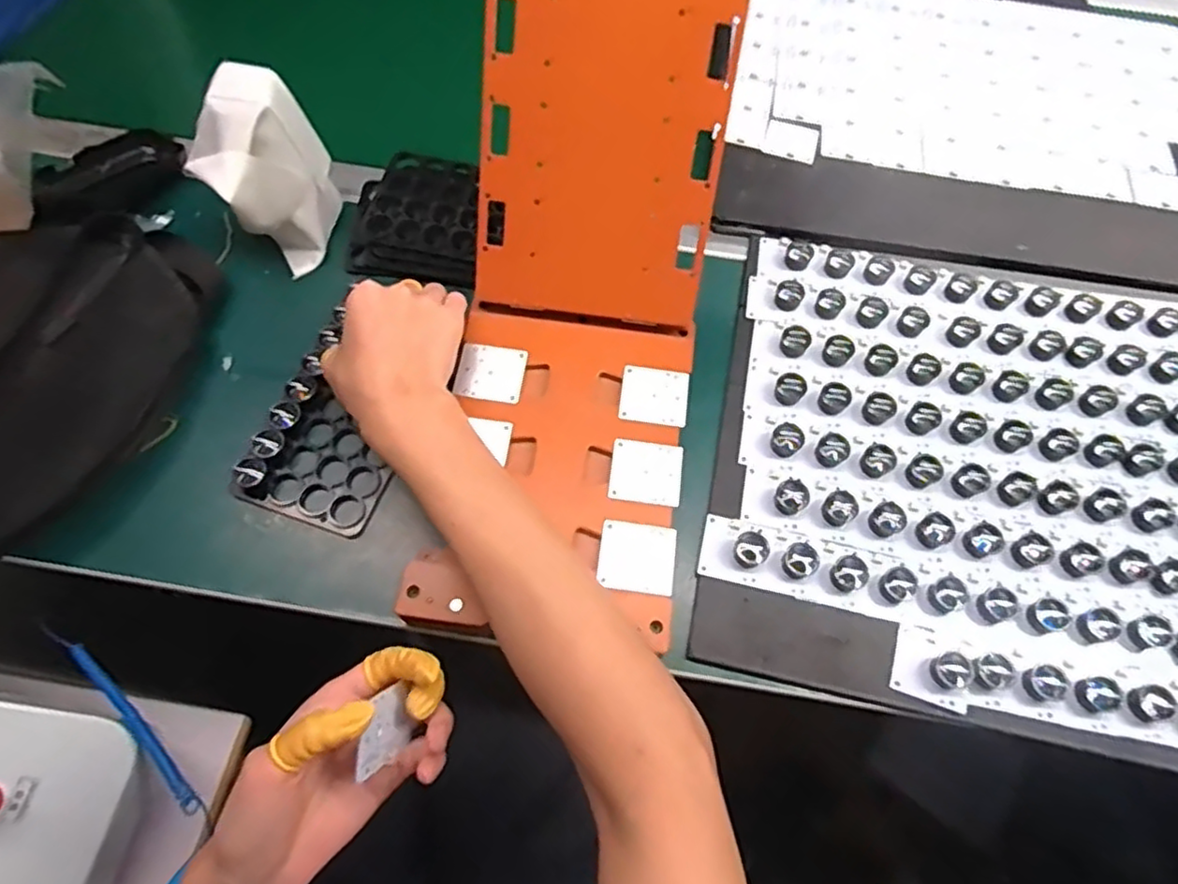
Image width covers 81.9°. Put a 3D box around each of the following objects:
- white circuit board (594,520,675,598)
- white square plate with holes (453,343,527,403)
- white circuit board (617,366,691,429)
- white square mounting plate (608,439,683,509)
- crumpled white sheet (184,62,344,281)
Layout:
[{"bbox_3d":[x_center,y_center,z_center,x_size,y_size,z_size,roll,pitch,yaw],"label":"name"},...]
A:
[{"bbox_3d":[0.031,0.075,0.439,0.049,0.004,0.044,8,65,3],"label":"white circuit board"},{"bbox_3d":[-0.070,-0.051,0.495,0.046,0.004,0.044,12,66,3],"label":"white square plate with holes"},{"bbox_3d":[0.048,-0.033,0.493,0.048,0.004,0.044,7,65,1],"label":"white circuit board"},{"bbox_3d":[0.039,0.020,0.465,0.048,0.004,0.044,8,65,1],"label":"white square mounting plate"},{"bbox_3d":[-0.249,-0.207,0.525,0.075,0.116,0.098,17,66,5],"label":"crumpled white sheet"}]

